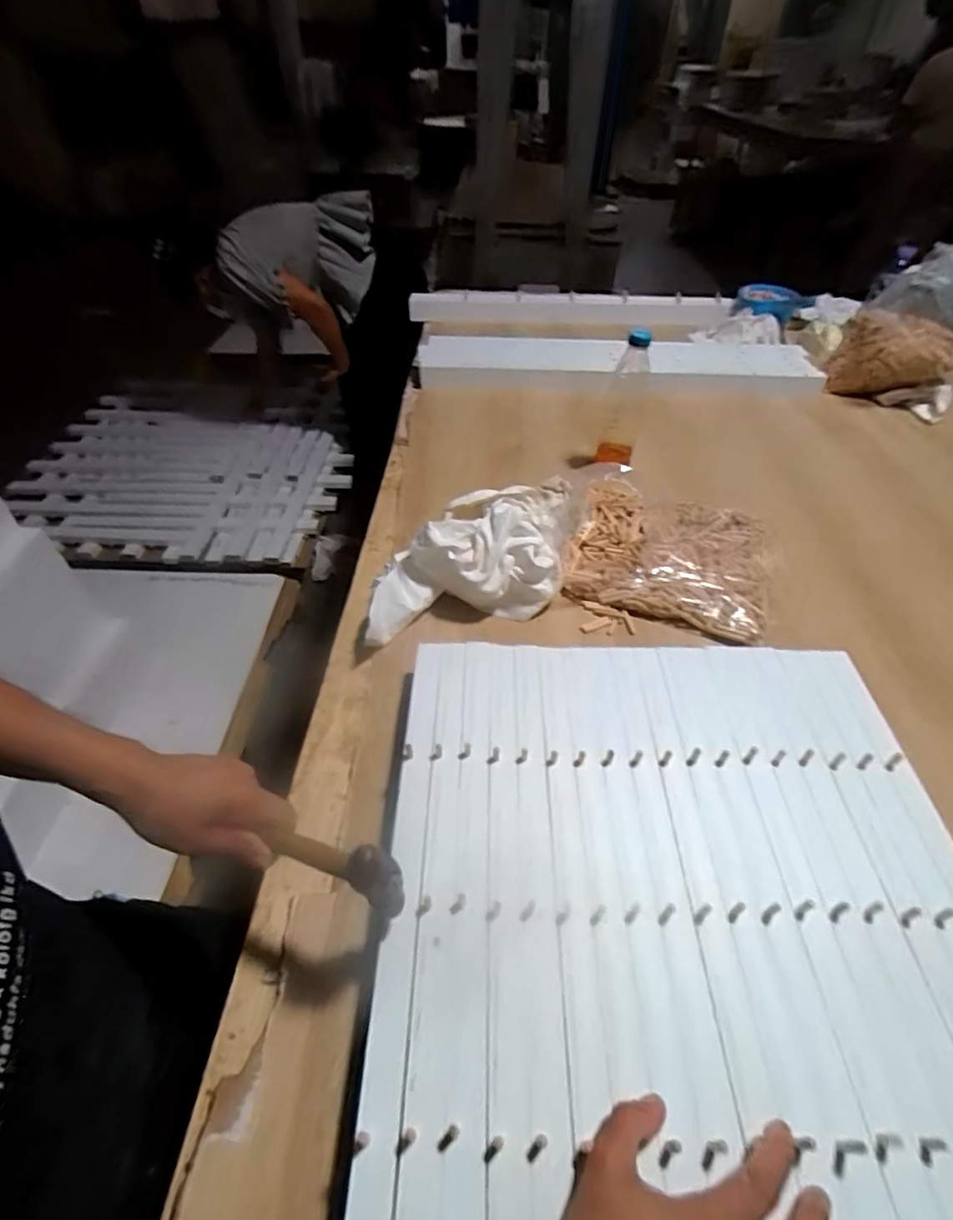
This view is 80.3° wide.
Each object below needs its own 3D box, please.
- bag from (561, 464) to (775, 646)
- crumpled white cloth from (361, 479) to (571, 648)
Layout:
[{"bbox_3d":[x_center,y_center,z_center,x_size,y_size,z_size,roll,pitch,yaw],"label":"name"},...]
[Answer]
[{"bbox_3d":[0.255,-0.083,0.767,0.268,0.034,0.255,16,48,14],"label":"bag"},{"bbox_3d":[0.003,-0.075,0.706,0.325,0.082,0.163,-16,48,-16],"label":"crumpled white cloth"}]

